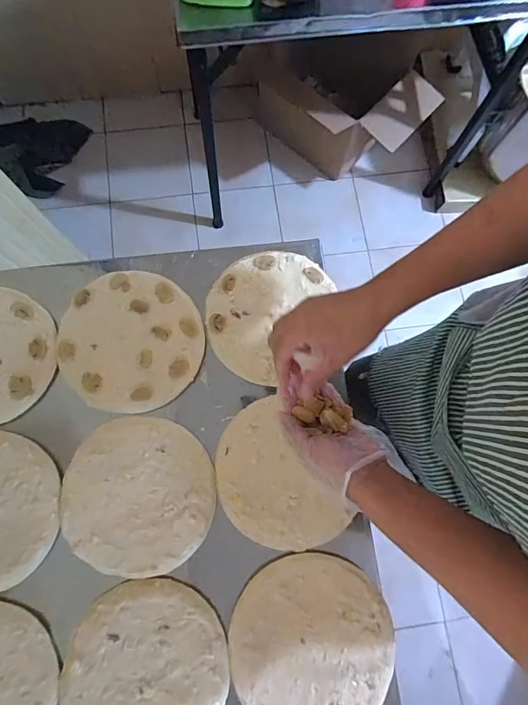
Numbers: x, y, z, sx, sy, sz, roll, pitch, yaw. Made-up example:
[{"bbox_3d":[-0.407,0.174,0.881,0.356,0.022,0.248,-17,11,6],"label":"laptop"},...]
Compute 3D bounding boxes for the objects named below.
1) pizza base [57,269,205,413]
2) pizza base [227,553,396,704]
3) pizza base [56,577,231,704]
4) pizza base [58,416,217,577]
[{"bbox_3d":[-0.193,-0.019,0.559,0.200,0.006,0.199,0,79,-1],"label":"pizza base"},{"bbox_3d":[0.062,0.369,0.487,0.199,0.007,0.200,27,80,4],"label":"pizza base"},{"bbox_3d":[-0.145,0.394,0.477,0.194,0.008,0.193,0,79,-1],"label":"pizza base"},{"bbox_3d":[-0.170,0.192,0.525,0.198,0.013,0.196,0,79,-1],"label":"pizza base"}]

